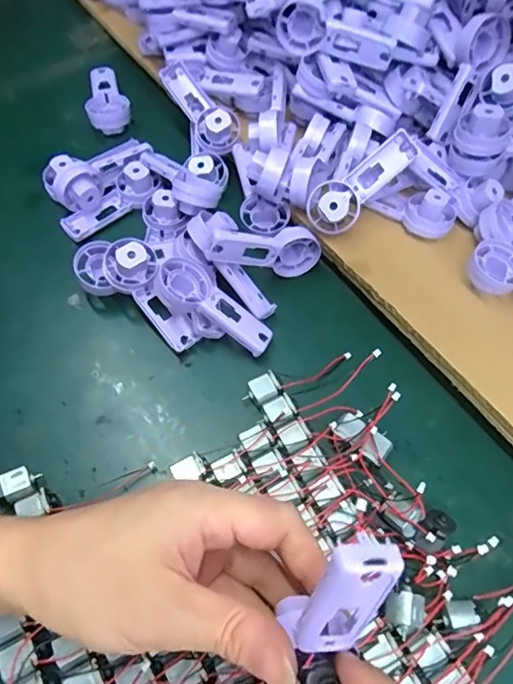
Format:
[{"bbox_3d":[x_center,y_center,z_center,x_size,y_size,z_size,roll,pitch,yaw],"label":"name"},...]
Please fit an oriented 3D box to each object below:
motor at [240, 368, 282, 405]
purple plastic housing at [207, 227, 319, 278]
[{"bbox_3d":[0.003,0.035,0.352,0.027,0.016,0.018,-25,62,-15],"label":"motor"},{"bbox_3d":[0.008,-0.070,0.384,0.094,0.040,0.018,-2,54,-35],"label":"purple plastic housing"}]

